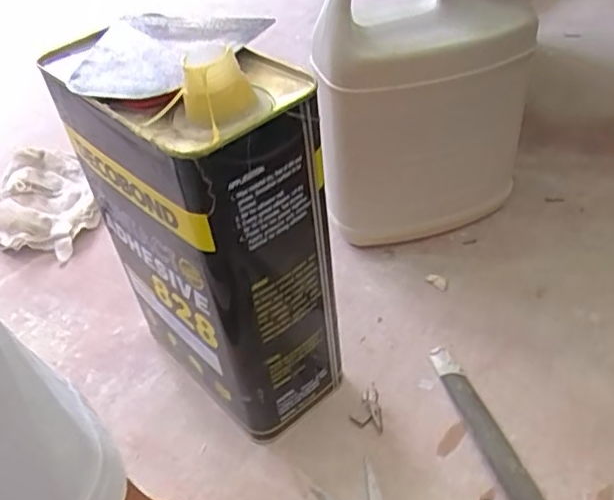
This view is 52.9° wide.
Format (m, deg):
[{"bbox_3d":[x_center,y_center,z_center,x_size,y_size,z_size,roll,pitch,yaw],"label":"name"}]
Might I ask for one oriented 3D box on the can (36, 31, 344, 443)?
[{"bbox_3d":[-0.066,-0.005,0.411,0.162,0.255,0.087,30,52,35],"label":"can"}]

